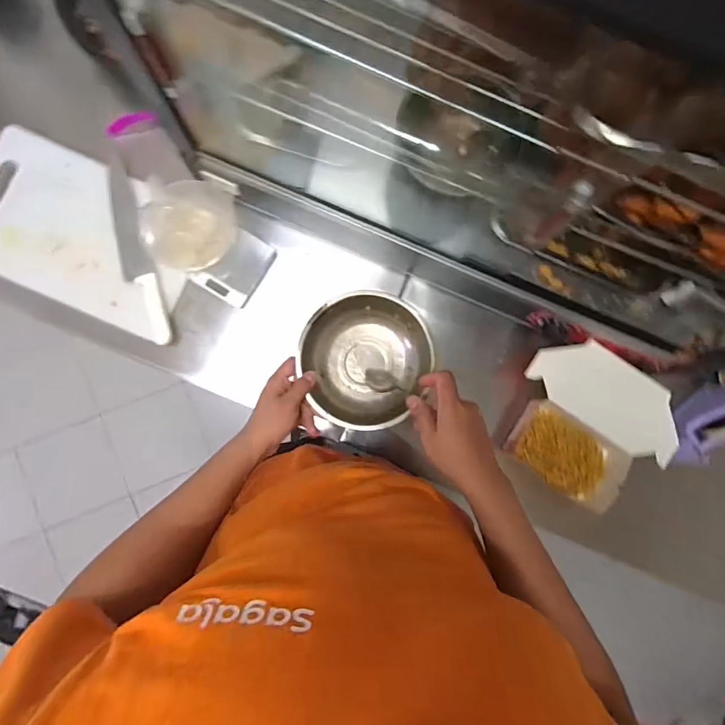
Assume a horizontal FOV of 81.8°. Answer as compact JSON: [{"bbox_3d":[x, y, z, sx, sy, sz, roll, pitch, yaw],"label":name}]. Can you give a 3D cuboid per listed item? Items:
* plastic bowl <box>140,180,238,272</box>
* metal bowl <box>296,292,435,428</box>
[{"bbox_3d":[-0.290,-0.234,0.705,0.130,0.067,0.157,35,84,-1],"label":"plastic bowl"},{"bbox_3d":[-0.002,-0.003,0.646,0.185,0.079,0.195,0,86,-4],"label":"metal bowl"}]

